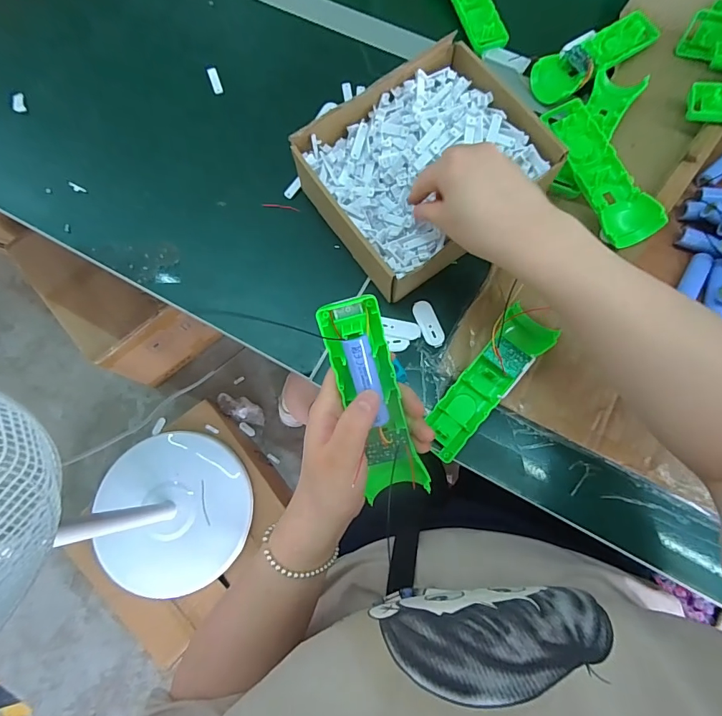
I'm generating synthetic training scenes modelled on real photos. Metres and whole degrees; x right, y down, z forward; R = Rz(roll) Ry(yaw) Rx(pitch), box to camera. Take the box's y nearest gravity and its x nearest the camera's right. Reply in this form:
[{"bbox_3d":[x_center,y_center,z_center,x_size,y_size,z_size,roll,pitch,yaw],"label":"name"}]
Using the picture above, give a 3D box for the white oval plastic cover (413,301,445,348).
[{"bbox_3d":[0.070,-0.035,0.426,0.021,0.004,0.050,-20,77,-4],"label":"white oval plastic cover"}]

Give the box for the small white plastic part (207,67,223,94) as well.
[{"bbox_3d":[-0.177,-0.338,0.508,0.011,0.004,0.037,-19,77,-3],"label":"small white plastic part"}]

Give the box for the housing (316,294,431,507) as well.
[{"bbox_3d":[0.010,0.035,0.306,0.043,0.029,0.158,-17,110,-3],"label":"housing"}]

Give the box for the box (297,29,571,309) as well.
[{"bbox_3d":[0.063,-0.193,0.430,0.221,0.068,0.183,-35,78,-7],"label":"box"}]

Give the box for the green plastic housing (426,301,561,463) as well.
[{"bbox_3d":[0.116,0.023,0.397,0.048,0.031,0.157,42,81,10],"label":"green plastic housing"}]

